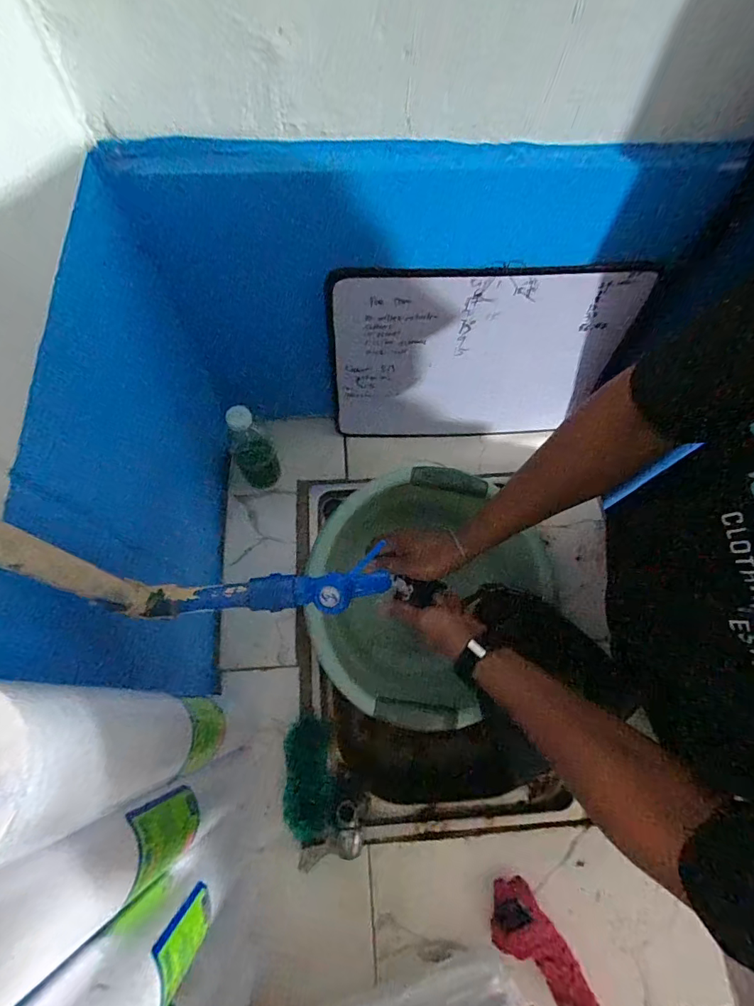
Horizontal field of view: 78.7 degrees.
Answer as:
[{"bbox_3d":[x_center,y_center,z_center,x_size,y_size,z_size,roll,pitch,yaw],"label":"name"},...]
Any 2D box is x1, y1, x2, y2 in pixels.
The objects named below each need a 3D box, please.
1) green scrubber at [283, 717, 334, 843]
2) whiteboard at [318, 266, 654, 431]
[{"bbox_3d":[-0.084,0.334,0.569,0.055,0.021,0.128,-2,53,-4],"label":"green scrubber"},{"bbox_3d":[0.128,-0.189,0.638,0.376,0.290,0.017,-2,61,-3],"label":"whiteboard"}]

